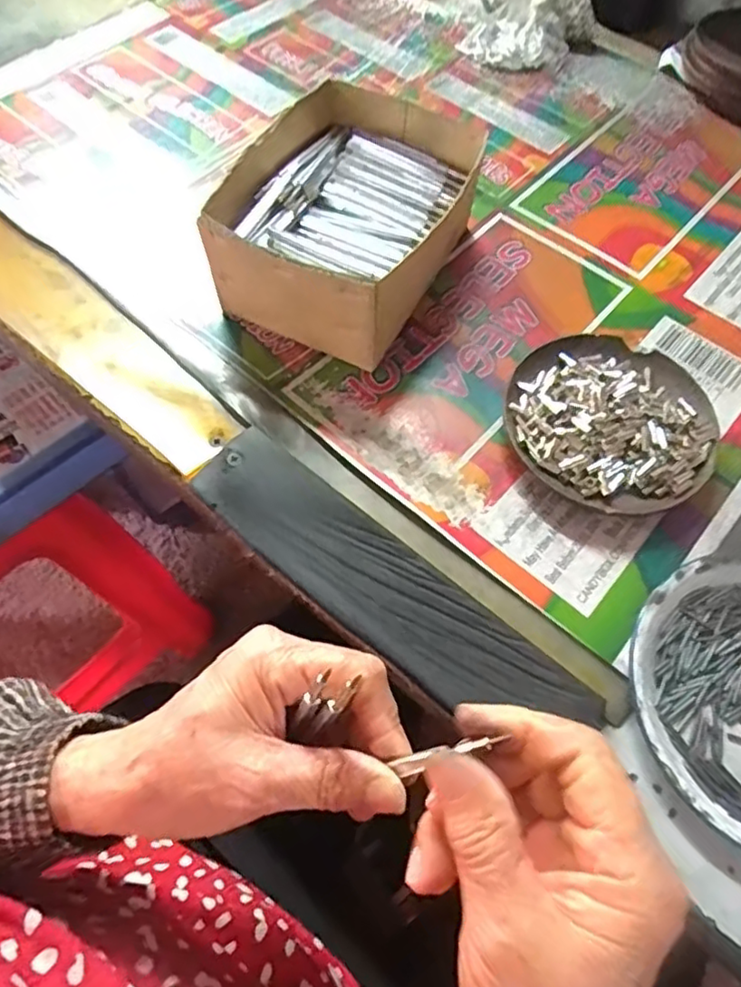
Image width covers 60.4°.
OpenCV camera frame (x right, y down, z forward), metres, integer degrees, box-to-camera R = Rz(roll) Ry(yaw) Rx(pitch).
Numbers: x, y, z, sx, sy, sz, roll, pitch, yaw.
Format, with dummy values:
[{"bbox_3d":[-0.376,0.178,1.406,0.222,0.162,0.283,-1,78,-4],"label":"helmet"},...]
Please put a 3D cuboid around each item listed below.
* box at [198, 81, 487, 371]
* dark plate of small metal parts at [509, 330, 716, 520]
[{"bbox_3d":[-0.012,-0.164,0.391,0.123,0.070,0.157,24,65,11],"label":"box"},{"bbox_3d":[0.134,-0.042,0.355,0.110,0.027,0.110,0,63,-1],"label":"dark plate of small metal parts"}]

